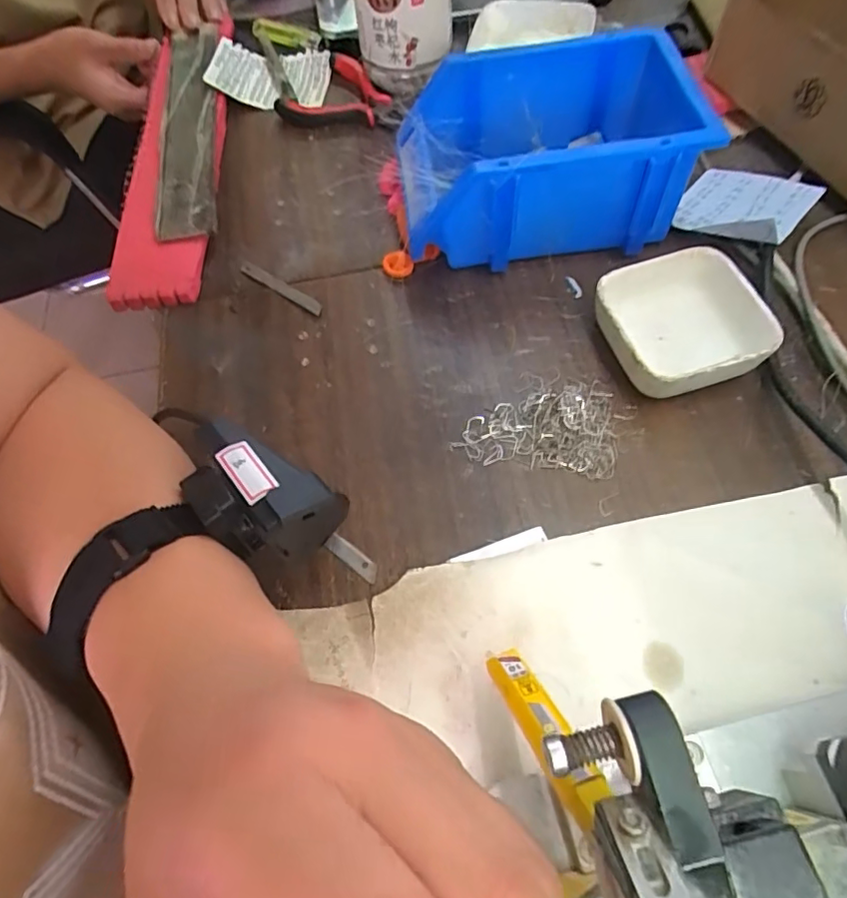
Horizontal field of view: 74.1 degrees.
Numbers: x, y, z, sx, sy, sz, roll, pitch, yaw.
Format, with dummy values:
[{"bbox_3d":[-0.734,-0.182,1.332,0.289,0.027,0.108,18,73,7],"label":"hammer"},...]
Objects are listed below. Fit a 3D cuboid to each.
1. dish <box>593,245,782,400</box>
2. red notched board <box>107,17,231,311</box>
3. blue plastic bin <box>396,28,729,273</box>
[{"bbox_3d":[0.149,-0.073,0.331,0.083,0.032,0.085,-17,62,-5],"label":"dish"},{"bbox_3d":[-0.194,-0.236,0.447,0.070,0.026,0.311,-7,62,1],"label":"red notched board"},{"bbox_3d":[0.082,-0.195,0.372,0.196,0.083,0.129,-7,62,0],"label":"blue plastic bin"}]

